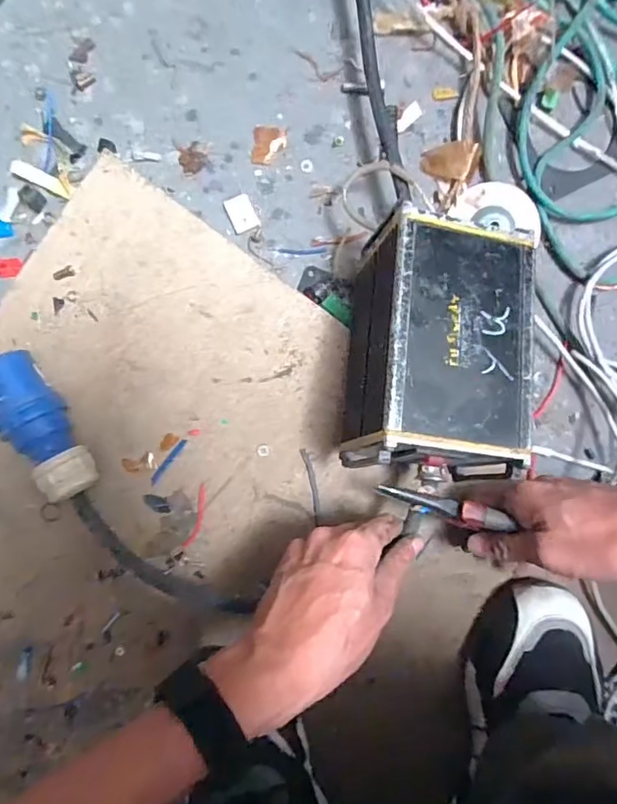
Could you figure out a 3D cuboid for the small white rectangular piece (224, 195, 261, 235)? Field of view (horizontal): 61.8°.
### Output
[{"bbox_3d":[-0.056,-0.157,0.429,0.022,0.004,0.029,-24,93,-1],"label":"small white rectangular piece"}]

